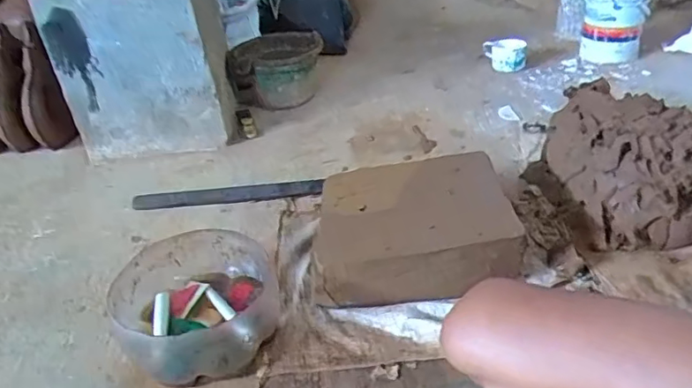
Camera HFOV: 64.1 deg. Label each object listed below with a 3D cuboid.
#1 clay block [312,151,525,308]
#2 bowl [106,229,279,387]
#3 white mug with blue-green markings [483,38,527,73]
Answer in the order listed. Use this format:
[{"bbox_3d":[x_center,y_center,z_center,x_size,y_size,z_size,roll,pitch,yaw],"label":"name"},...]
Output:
[{"bbox_3d":[0.119,0.062,0.973,0.322,0.125,0.270,-5,34,2],"label":"clay block"},{"bbox_3d":[-0.233,0.179,0.859,0.236,0.126,0.252,-5,34,3],"label":"bowl"},{"bbox_3d":[0.494,-0.429,1.719,0.130,0.085,0.087,2,35,12],"label":"white mug with blue-green markings"}]

